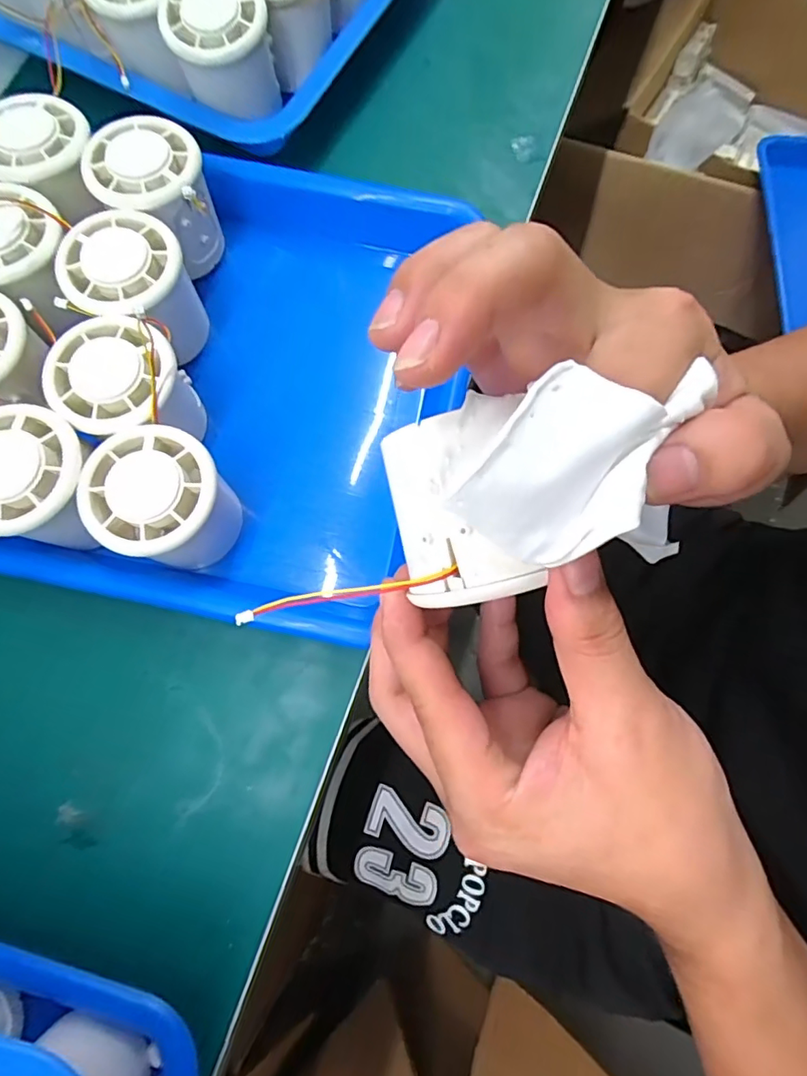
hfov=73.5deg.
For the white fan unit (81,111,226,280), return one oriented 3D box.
[{"bbox_3d":[-0.128,-0.176,0.294,0.054,0.062,0.057,0,75,0],"label":"white fan unit"}]

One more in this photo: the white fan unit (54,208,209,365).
[{"bbox_3d":[-0.133,-0.122,0.282,0.054,0.060,0.063,-29,77,-8],"label":"white fan unit"}]

